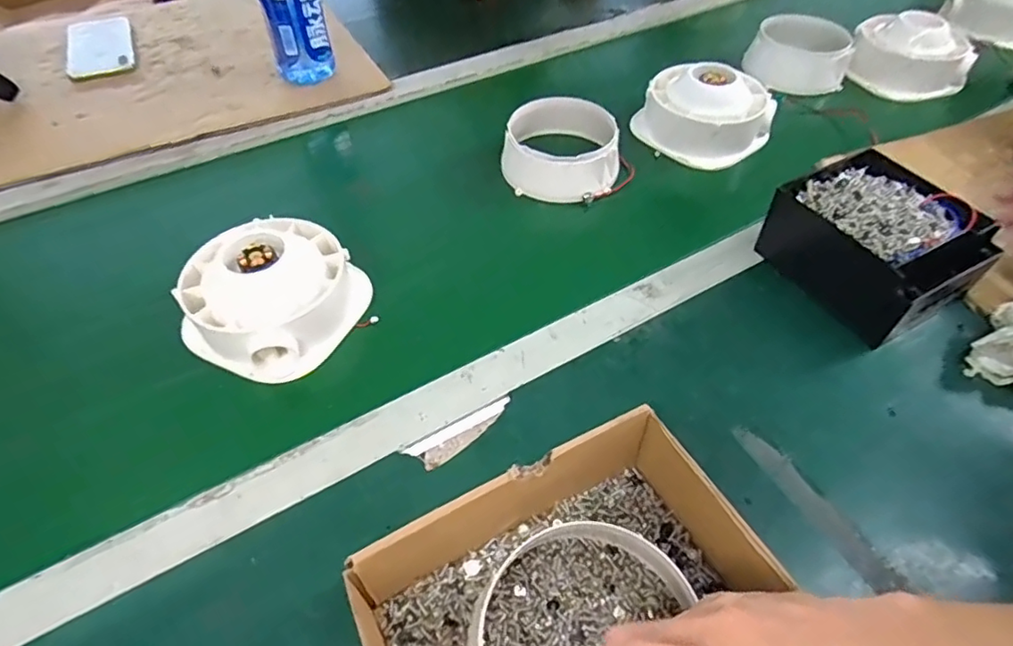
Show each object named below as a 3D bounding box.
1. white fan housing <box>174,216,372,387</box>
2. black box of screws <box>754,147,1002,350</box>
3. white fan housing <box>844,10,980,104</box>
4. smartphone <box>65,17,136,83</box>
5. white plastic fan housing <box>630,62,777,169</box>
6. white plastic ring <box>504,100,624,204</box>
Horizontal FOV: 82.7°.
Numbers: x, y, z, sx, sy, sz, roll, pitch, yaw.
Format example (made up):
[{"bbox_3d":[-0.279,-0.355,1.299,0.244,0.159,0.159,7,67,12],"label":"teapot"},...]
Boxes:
[{"bbox_3d":[-0.195,-0.031,0.474,0.131,0.062,0.130,1,50,-1],"label":"white fan housing"},{"bbox_3d":[0.320,-0.072,0.503,0.127,0.073,0.149,-24,55,-20],"label":"black box of screws"},{"bbox_3d":[0.534,-0.359,0.753,0.141,0.077,0.113,29,55,20],"label":"white fan housing"},{"bbox_3d":[-0.537,-0.367,0.760,0.077,0.012,0.167,-20,54,-17],"label":"smartphone"},{"bbox_3d":[0.222,-0.246,0.655,0.119,0.067,0.128,-33,59,-26],"label":"white plastic fan housing"},{"bbox_3d":[0.061,-0.191,0.620,0.125,0.052,0.122,8,51,5],"label":"white plastic ring"}]

